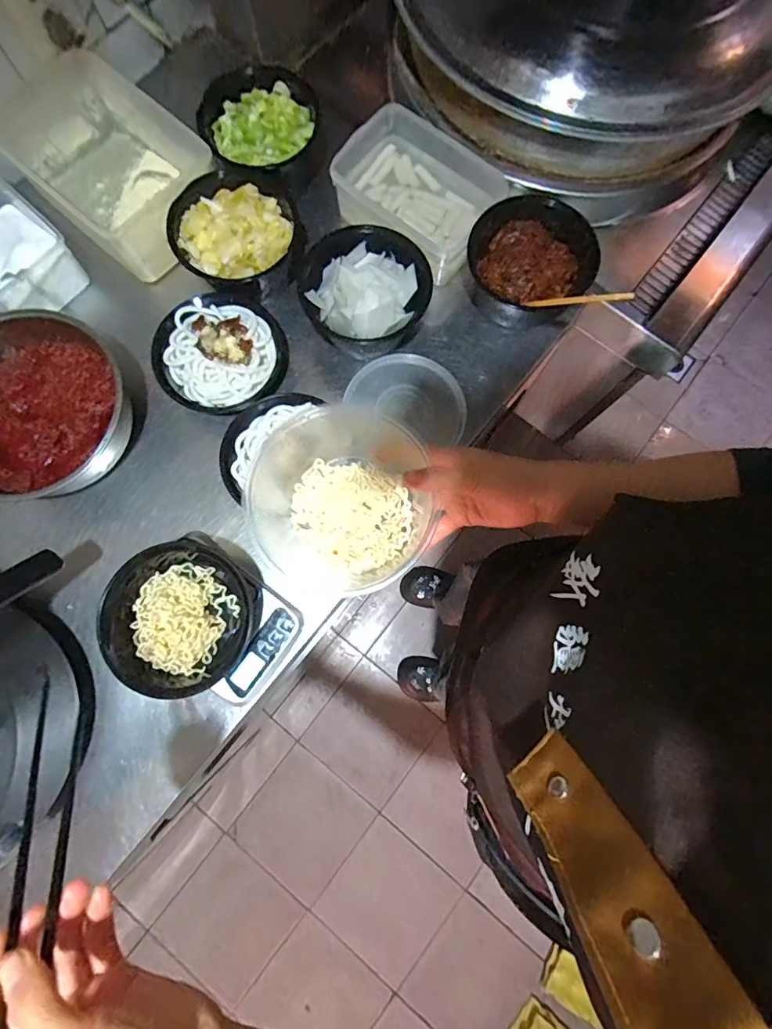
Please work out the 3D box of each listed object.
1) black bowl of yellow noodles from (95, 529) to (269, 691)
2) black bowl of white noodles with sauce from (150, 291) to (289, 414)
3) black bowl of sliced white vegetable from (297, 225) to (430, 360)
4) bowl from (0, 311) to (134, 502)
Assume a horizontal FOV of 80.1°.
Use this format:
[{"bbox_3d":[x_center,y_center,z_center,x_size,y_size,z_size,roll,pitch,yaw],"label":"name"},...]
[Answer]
[{"bbox_3d":[-0.249,0.120,0.554,0.166,0.060,0.166,0,79,0],"label":"black bowl of yellow noodles"},{"bbox_3d":[-0.229,-0.217,0.626,0.160,0.060,0.155,0,79,0],"label":"black bowl of white noodles with sauce"},{"bbox_3d":[-0.033,-0.294,0.634,0.174,0.087,0.164,33,81,6],"label":"black bowl of sliced white vegetable"},{"bbox_3d":[-0.458,-0.138,0.595,0.223,0.072,0.235,26,80,5],"label":"bowl"}]

